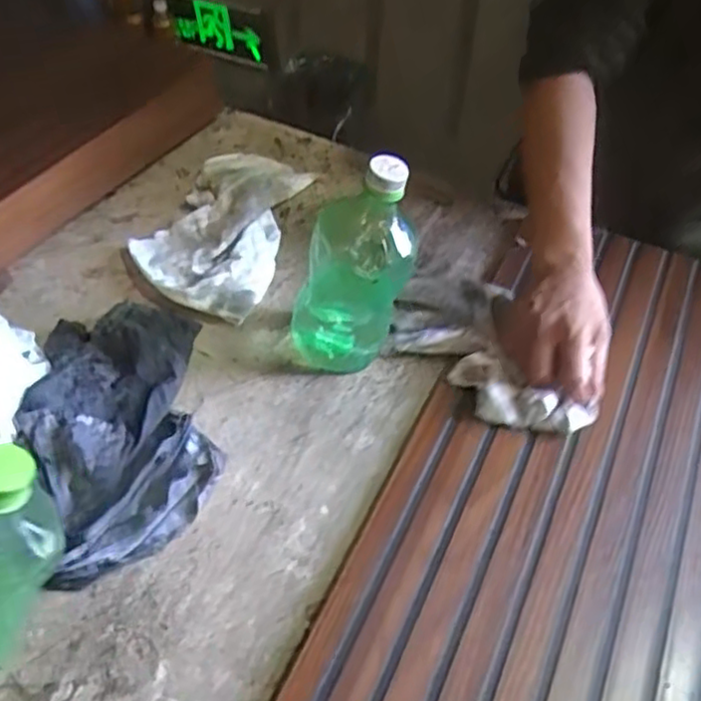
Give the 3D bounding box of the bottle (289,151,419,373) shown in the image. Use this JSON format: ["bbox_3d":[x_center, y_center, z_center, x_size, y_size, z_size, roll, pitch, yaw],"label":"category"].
[{"bbox_3d":[-0.001,-0.065,0.584,0.079,0.193,0.084,-33,58,-24],"label":"bottle"}]

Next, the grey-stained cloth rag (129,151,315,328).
[{"bbox_3d":[-0.130,-0.135,0.749,0.149,0.025,0.230,19,53,15],"label":"grey-stained cloth rag"}]

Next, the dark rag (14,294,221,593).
[{"bbox_3d":[-0.192,0.058,0.582,0.144,0.027,0.252,-12,52,-10],"label":"dark rag"}]

